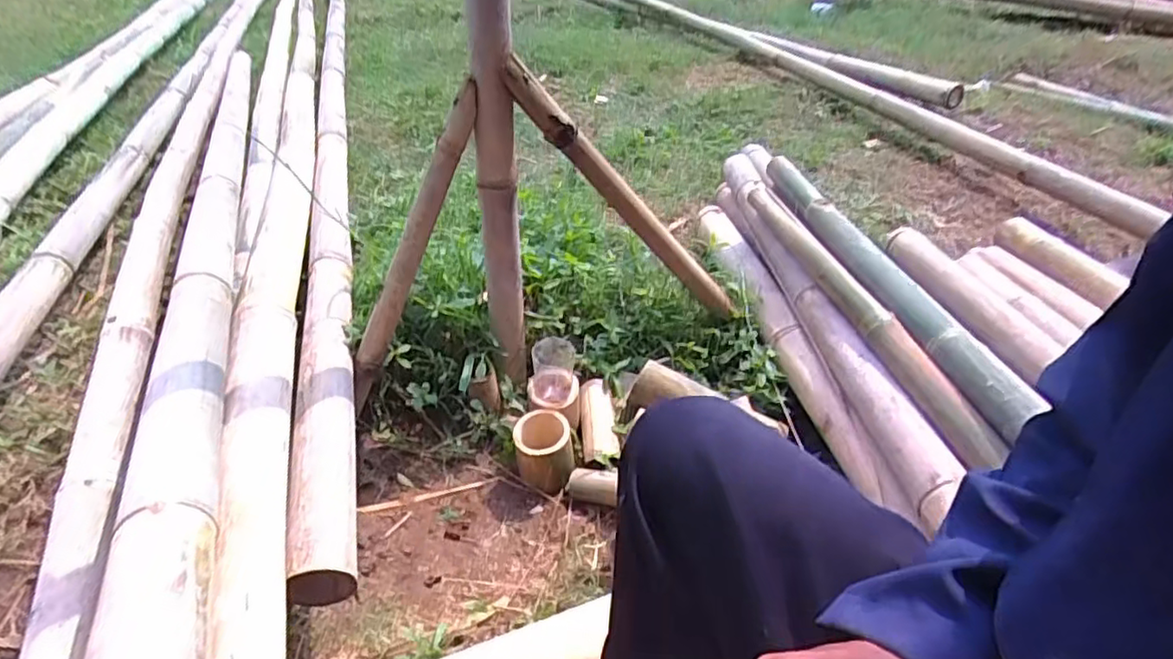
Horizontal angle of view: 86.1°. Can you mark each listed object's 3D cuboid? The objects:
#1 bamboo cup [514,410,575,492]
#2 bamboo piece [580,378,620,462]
[{"bbox_3d":[-0.063,0.184,0.924,0.086,0.105,0.079,3,34,4],"label":"bamboo cup"},{"bbox_3d":[0.019,0.143,0.986,0.054,0.036,0.144,-2,49,-4],"label":"bamboo piece"}]

